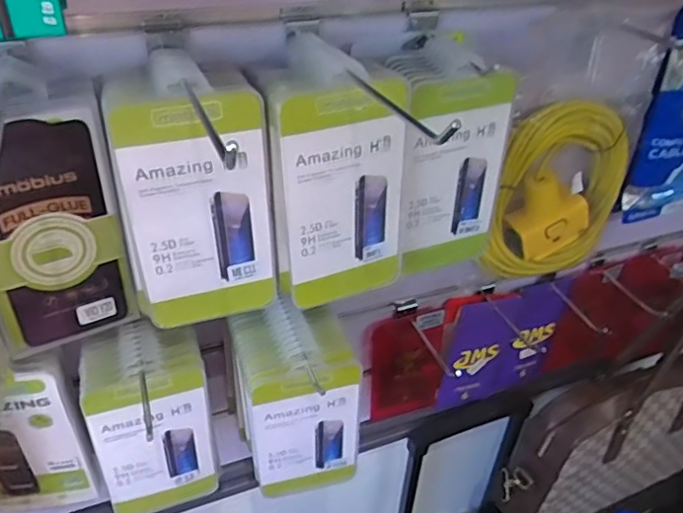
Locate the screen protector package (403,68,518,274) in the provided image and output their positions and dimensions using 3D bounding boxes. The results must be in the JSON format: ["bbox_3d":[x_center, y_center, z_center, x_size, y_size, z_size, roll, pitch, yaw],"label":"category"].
[{"bbox_3d":[0.086,-0.059,0.438,0.089,0.159,0.013,-13,41,-20],"label":"screen protector package"}]

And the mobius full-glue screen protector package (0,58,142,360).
[{"bbox_3d":[-0.191,-0.022,0.373,0.088,0.190,0.027,-19,41,-28],"label":"mobius full-glue screen protector package"}]

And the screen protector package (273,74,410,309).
[{"bbox_3d":[0.006,-0.038,0.400,0.097,0.165,0.014,-12,40,-19],"label":"screen protector package"}]

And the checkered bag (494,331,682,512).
[{"bbox_3d":[0.392,0.215,0.801,0.339,0.361,0.110,-13,41,-20],"label":"checkered bag"}]

